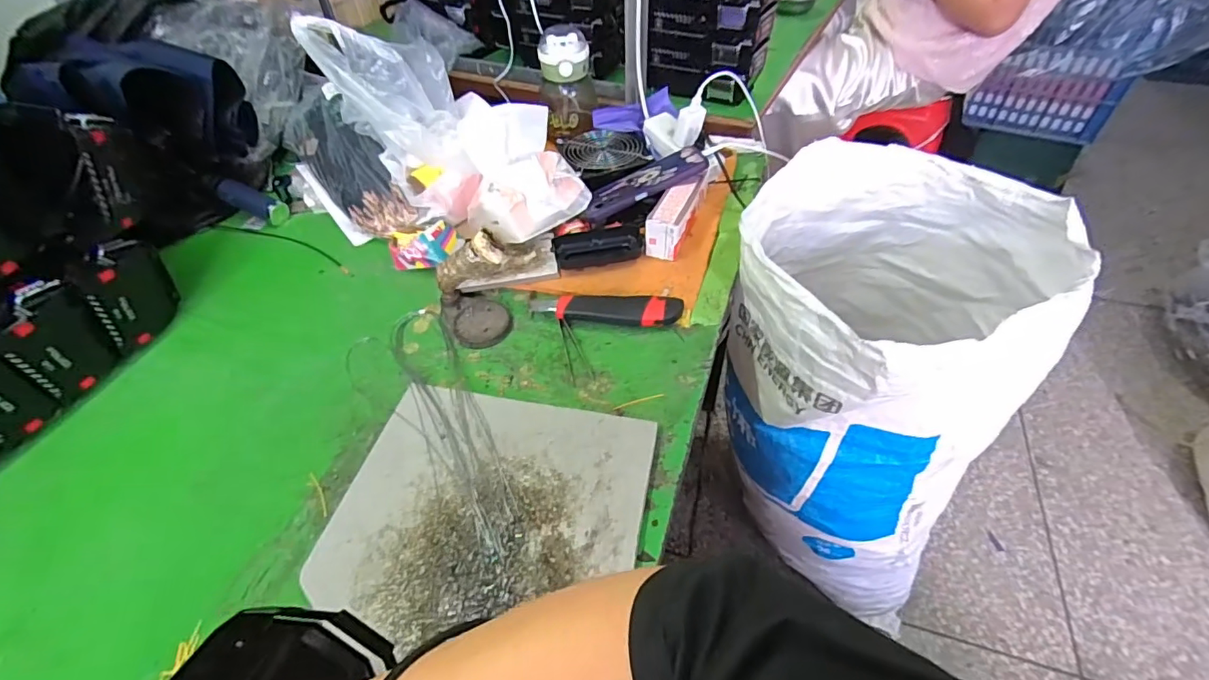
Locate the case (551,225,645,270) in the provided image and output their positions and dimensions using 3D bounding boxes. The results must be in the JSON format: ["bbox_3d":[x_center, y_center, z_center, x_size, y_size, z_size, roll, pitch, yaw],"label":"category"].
[{"bbox_3d":[-0.009,-0.121,0.658,0.110,0.019,0.066,-10,48,-7],"label":"case"}]

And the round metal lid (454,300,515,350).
[{"bbox_3d":[-0.137,-0.020,0.594,0.062,0.007,0.071,-10,48,-7],"label":"round metal lid"}]

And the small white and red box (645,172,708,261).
[{"bbox_3d":[0.092,-0.162,0.661,0.045,0.052,0.131,17,50,17],"label":"small white and red box"}]

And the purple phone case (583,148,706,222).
[{"bbox_3d":[0.050,-0.208,0.687,0.164,0.014,0.073,-25,48,7],"label":"purple phone case"}]

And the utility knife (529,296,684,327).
[{"bbox_3d":[0.000,-0.037,0.587,0.171,0.023,0.045,6,48,8],"label":"utility knife"}]

